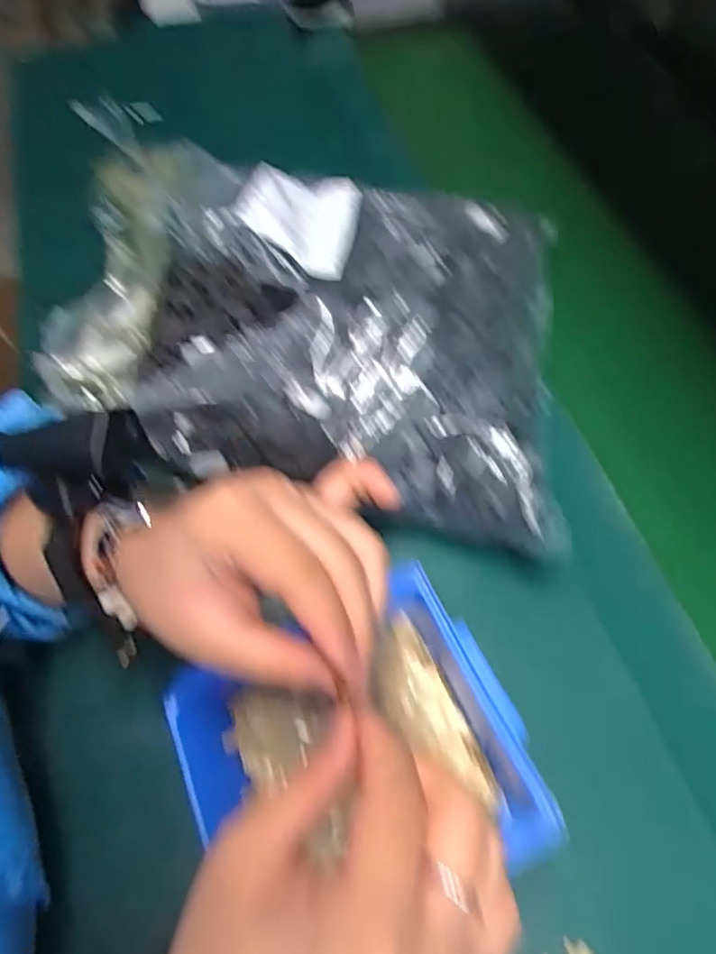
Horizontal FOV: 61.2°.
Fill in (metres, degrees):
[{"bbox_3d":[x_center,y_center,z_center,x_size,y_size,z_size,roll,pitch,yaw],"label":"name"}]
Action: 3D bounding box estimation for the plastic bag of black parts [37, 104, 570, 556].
[{"bbox_3d":[-0.038,-0.093,0.363,0.311,0.122,0.210,9,61,6],"label":"plastic bag of black parts"}]

